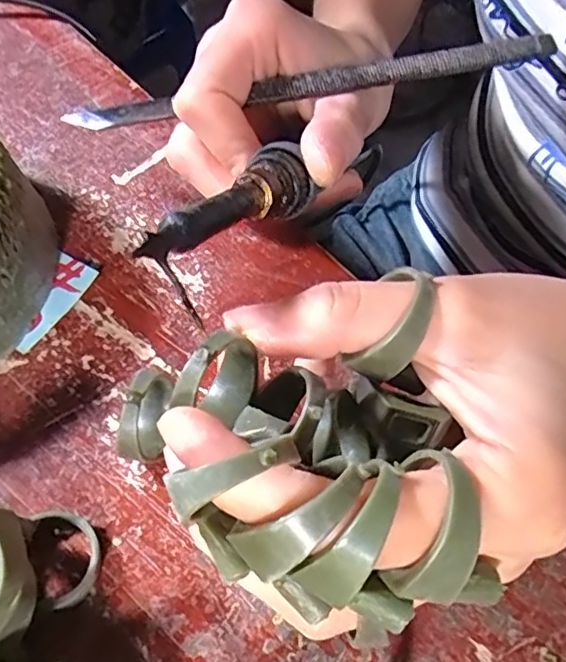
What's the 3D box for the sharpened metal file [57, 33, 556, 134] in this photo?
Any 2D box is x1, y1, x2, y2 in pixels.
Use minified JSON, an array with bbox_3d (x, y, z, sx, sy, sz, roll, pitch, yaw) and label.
[{"bbox_3d":[0.007,-0.084,0.196,0.163,0.006,0.007,-8,60,3],"label":"sharpened metal file"}]

